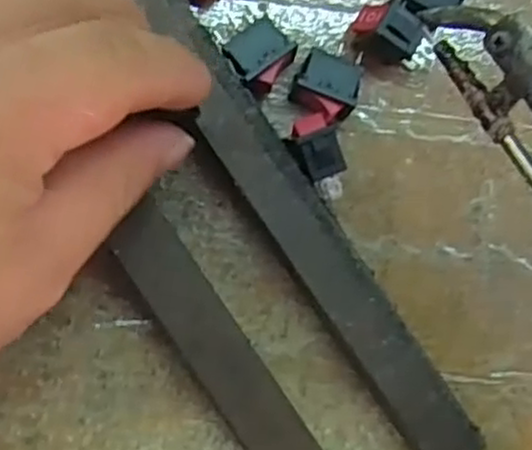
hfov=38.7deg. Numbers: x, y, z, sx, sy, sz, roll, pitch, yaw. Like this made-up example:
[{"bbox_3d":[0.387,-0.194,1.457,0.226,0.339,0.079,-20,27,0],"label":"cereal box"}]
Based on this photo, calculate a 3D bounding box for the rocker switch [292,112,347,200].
[{"bbox_3d":[0.017,-0.022,0.246,0.014,0.021,0.026,-25,90,-8],"label":"rocker switch"}]

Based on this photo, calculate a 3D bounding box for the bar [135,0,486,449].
[{"bbox_3d":[-0.004,-0.021,0.241,0.022,0.018,0.232,-34,92,-8],"label":"bar"}]

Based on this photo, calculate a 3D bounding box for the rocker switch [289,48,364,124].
[{"bbox_3d":[0.020,-0.045,0.251,0.021,0.013,0.021,21,84,-6],"label":"rocker switch"}]

